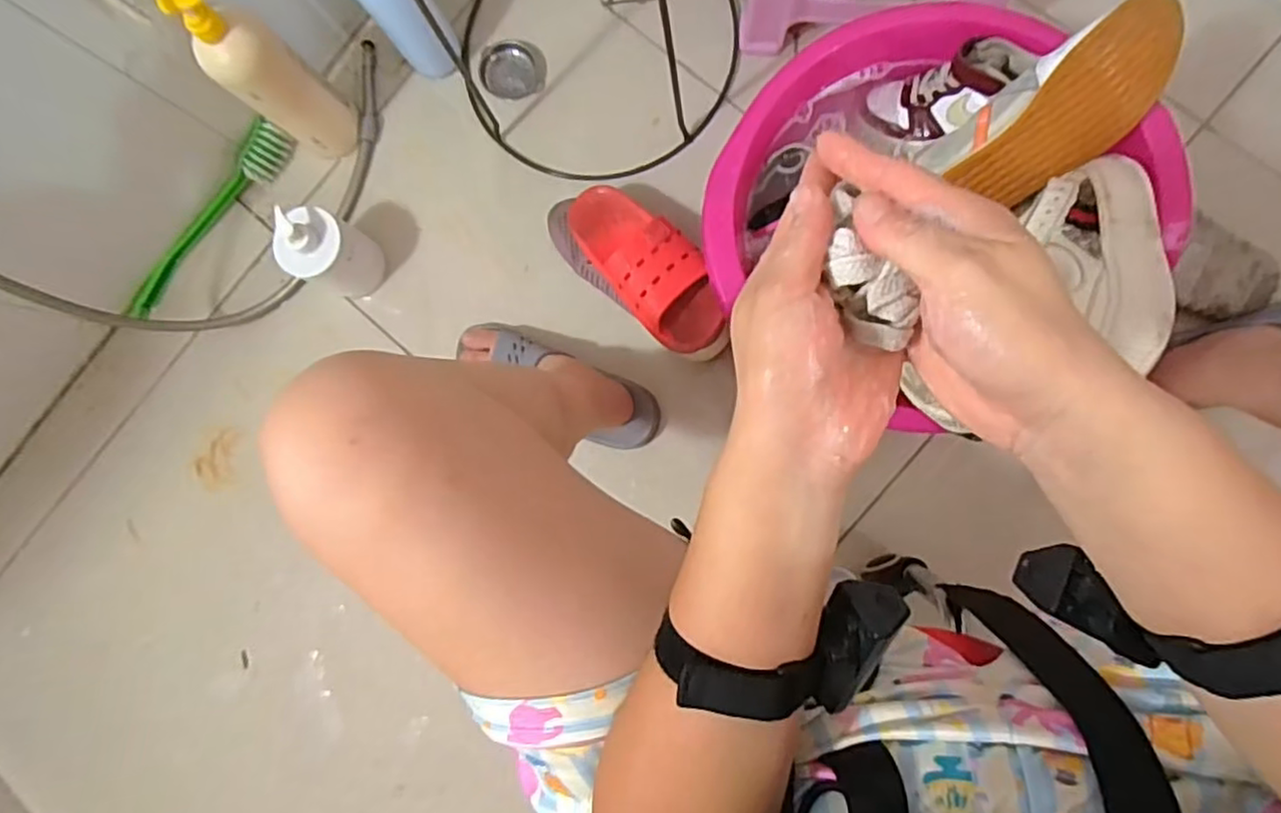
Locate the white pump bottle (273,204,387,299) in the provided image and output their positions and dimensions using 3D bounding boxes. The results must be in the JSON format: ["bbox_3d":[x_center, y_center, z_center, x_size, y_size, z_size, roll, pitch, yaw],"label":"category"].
[{"bbox_3d":[-0.372,-0.183,0.803,0.069,0.131,0.083,27,90,8],"label":"white pump bottle"}]

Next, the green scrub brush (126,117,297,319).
[{"bbox_3d":[-0.571,-0.242,0.890,0.042,0.045,0.312,39,92,8],"label":"green scrub brush"}]

